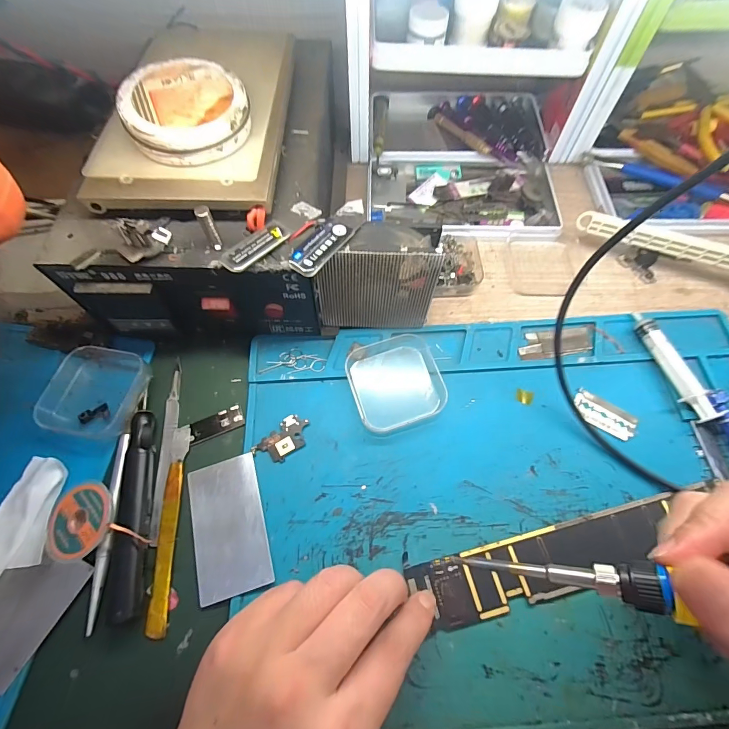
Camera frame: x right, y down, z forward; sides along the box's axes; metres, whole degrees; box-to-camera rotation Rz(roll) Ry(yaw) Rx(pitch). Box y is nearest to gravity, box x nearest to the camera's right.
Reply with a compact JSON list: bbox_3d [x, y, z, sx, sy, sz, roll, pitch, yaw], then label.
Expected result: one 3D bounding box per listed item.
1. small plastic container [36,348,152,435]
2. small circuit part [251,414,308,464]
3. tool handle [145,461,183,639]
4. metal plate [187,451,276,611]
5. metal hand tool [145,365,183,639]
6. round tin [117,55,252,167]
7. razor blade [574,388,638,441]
[{"bbox_3d":[-0.190,0.018,0.267,0.063,0.018,0.062,6,65,3],"label":"small plastic container"},{"bbox_3d":[-0.056,0.052,0.259,0.023,0.004,0.038,39,70,16],"label":"small circuit part"},{"bbox_3d":[-0.123,0.111,0.233,0.011,0.005,0.097,-4,65,-2],"label":"tool handle"},{"bbox_3d":[-0.086,0.101,0.237,0.045,0.004,0.079,-15,66,-8],"label":"metal plate"},{"bbox_3d":[-0.136,0.055,0.260,0.009,0.005,0.124,-5,65,-3],"label":"metal hand tool"},{"bbox_3d":[-0.108,-0.157,0.232,0.070,0.027,0.073,0,65,0],"label":"round tin"},{"bbox_3d":[0.171,0.036,0.268,0.042,0.004,0.023,32,68,14],"label":"razor blade"}]

